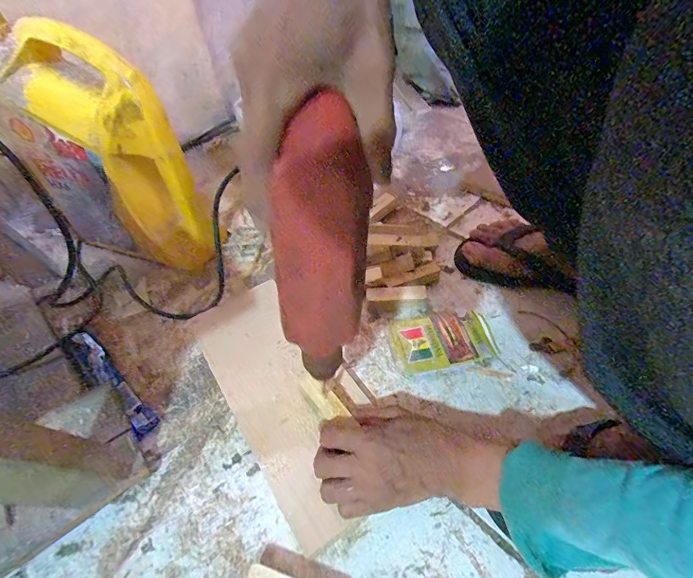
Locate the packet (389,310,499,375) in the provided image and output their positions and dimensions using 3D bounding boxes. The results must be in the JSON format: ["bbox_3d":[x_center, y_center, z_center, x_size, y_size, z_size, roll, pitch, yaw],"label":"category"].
[{"bbox_3d":[0.113,0.056,0.458,0.111,0.012,0.077,-12,47,-5],"label":"packet"}]

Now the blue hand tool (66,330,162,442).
[{"bbox_3d":[-0.264,0.102,0.439,0.168,0.027,0.025,32,58,30],"label":"blue hand tool"}]

